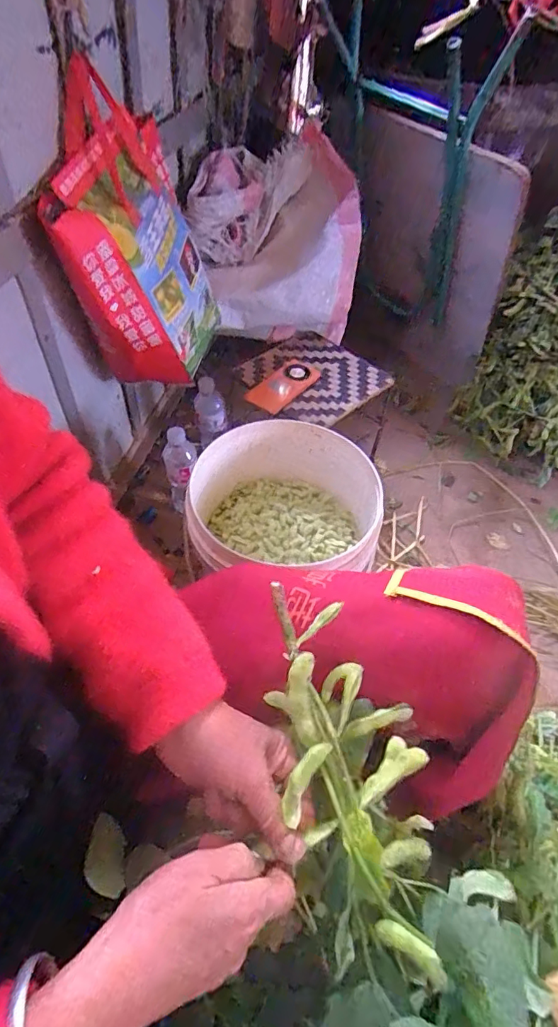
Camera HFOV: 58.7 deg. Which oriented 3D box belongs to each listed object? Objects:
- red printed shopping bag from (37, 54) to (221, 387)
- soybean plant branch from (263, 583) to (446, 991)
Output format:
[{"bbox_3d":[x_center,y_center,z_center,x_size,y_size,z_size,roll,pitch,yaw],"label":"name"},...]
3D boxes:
[{"bbox_3d":[-0.198,-0.384,0.740,0.164,0.348,0.255,5,53,1],"label":"red printed shopping bag"},{"bbox_3d":[0.049,0.170,0.350,0.097,0.061,0.232,-14,71,-13],"label":"soybean plant branch"}]

